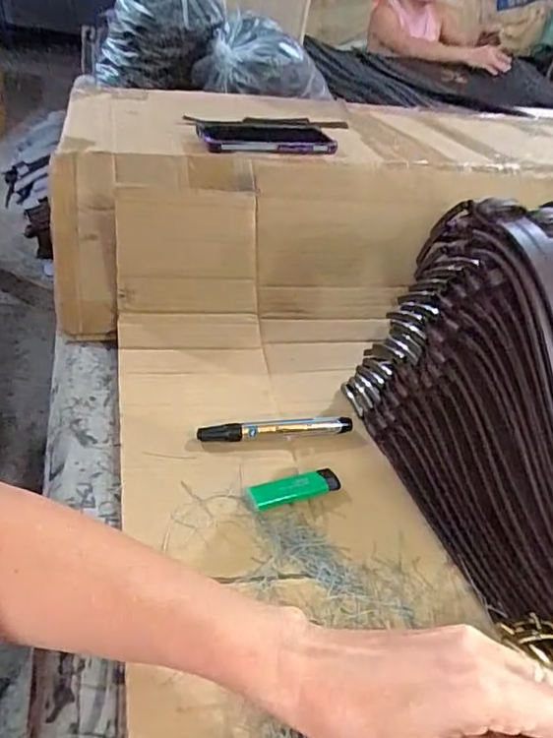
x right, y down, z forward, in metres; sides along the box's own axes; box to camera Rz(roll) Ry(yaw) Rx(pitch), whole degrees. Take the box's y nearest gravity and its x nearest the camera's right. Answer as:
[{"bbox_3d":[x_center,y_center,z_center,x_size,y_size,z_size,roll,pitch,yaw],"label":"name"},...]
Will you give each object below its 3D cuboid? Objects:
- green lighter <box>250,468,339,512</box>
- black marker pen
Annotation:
[{"bbox_3d":[0.015,0.101,0.479,0.077,0.012,0.020,-10,41,-23],"label":"green lighter"},{"bbox_3d":[0.002,0.053,0.526,0.144,0.011,0.017,-2,38,-14],"label":"black marker pen"}]

